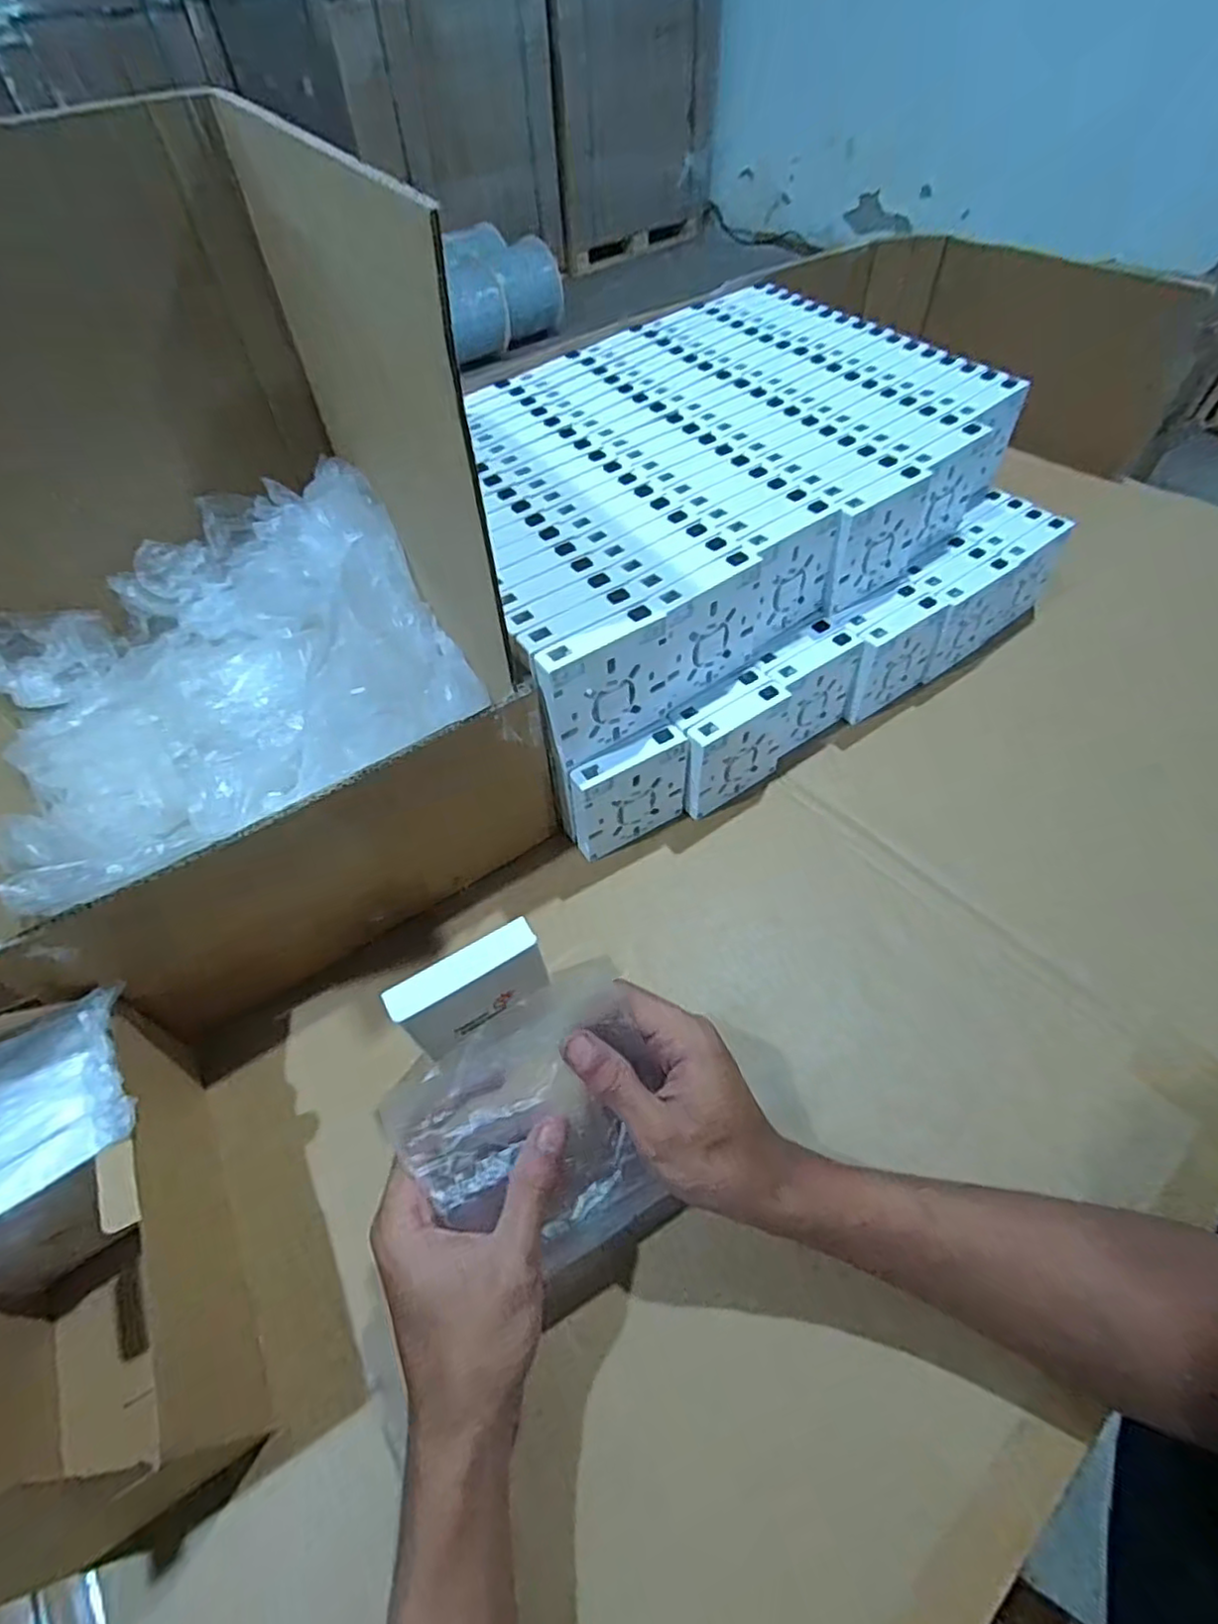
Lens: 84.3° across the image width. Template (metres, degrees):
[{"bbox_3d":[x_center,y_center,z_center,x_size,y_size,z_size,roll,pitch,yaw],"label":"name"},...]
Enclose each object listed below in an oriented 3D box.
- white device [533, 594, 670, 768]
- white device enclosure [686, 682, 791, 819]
[{"bbox_3d":[-0.002,-0.082,0.434,0.089,0.082,0.028,-31,58,-19],"label":"white device"},{"bbox_3d":[0.096,-0.046,0.511,0.091,0.082,0.025,-30,58,-19],"label":"white device enclosure"}]

